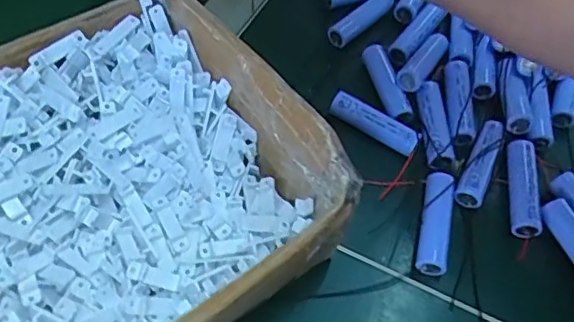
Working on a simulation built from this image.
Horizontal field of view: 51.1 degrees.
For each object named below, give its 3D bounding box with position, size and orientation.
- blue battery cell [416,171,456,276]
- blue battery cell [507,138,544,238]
[{"bbox_3d":[0.093,0.038,0.375,0.017,0.020,0.067,12,56,5],"label":"blue battery cell"},{"bbox_3d":[0.153,0.017,0.391,0.020,0.016,0.064,8,56,2],"label":"blue battery cell"}]

